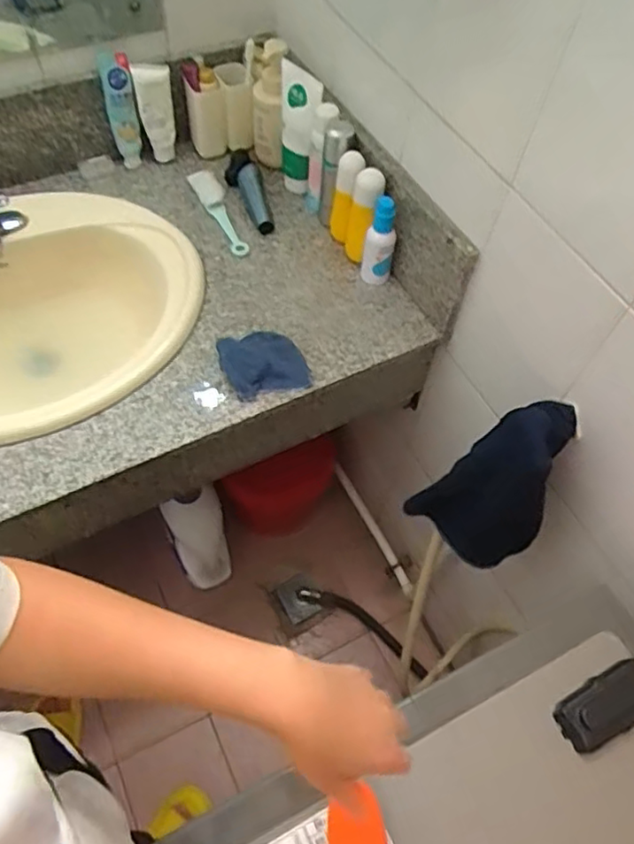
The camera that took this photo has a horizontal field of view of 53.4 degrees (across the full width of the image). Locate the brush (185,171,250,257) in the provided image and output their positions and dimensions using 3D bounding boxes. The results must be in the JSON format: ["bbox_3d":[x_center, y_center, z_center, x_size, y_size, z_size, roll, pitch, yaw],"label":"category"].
[{"bbox_3d":[-0.164,-0.349,1.043,0.047,0.029,0.215,-18,57,-14],"label":"brush"}]

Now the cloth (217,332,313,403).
[{"bbox_3d":[-0.077,-0.086,0.870,0.104,0.024,0.112,-18,62,-15],"label":"cloth"}]

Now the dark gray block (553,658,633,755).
[{"bbox_3d":[0.290,0.277,0.622,0.111,0.022,0.052,-19,62,-16],"label":"dark gray block"}]

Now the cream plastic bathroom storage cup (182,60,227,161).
[{"bbox_3d":[-0.193,-0.534,1.083,0.064,0.138,0.053,-7,58,-11],"label":"cream plastic bathroom storage cup"}]

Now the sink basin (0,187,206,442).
[{"bbox_3d":[-0.434,-0.139,0.950,0.525,0.213,0.452,-32,67,-22],"label":"sink basin"}]

